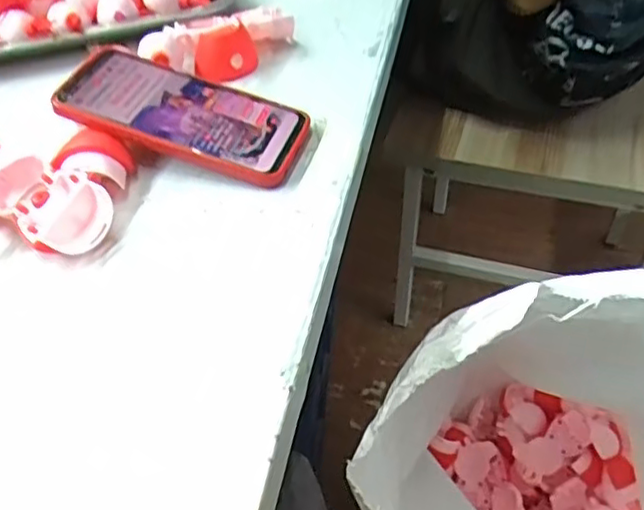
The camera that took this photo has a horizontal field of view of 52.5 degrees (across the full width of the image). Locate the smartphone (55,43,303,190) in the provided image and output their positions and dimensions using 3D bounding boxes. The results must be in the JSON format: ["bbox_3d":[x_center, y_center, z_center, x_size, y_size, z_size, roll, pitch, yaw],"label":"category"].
[{"bbox_3d":[-0.094,-0.098,0.447,0.163,0.011,0.076,20,52,5],"label":"smartphone"}]

